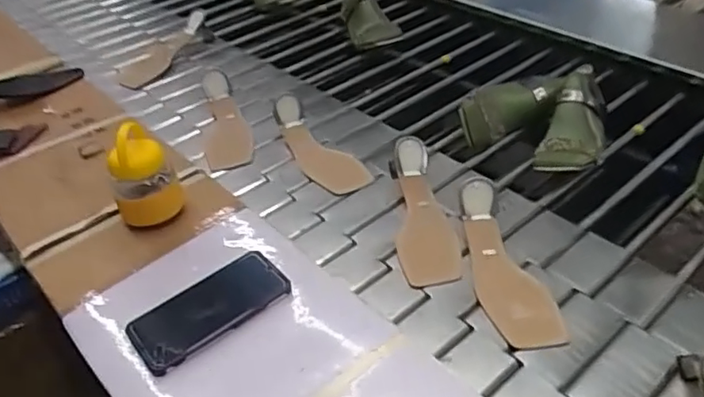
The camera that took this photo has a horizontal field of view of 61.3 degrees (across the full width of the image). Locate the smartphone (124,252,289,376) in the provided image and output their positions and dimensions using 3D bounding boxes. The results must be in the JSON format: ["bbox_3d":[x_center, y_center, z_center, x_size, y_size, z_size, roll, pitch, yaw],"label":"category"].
[{"bbox_3d":[-0.151,0.117,0.631,0.163,0.017,0.082,-33,49,-14],"label":"smartphone"}]

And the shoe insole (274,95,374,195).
[{"bbox_3d":[-0.055,-0.082,0.899,0.079,0.044,0.215,-28,48,-26],"label":"shoe insole"}]

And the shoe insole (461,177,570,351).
[{"bbox_3d":[0.171,0.071,0.689,0.077,0.049,0.220,-14,43,-13],"label":"shoe insole"}]

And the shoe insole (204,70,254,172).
[{"bbox_3d":[-0.209,-0.128,0.982,0.081,0.054,0.238,-8,42,-7],"label":"shoe insole"}]

